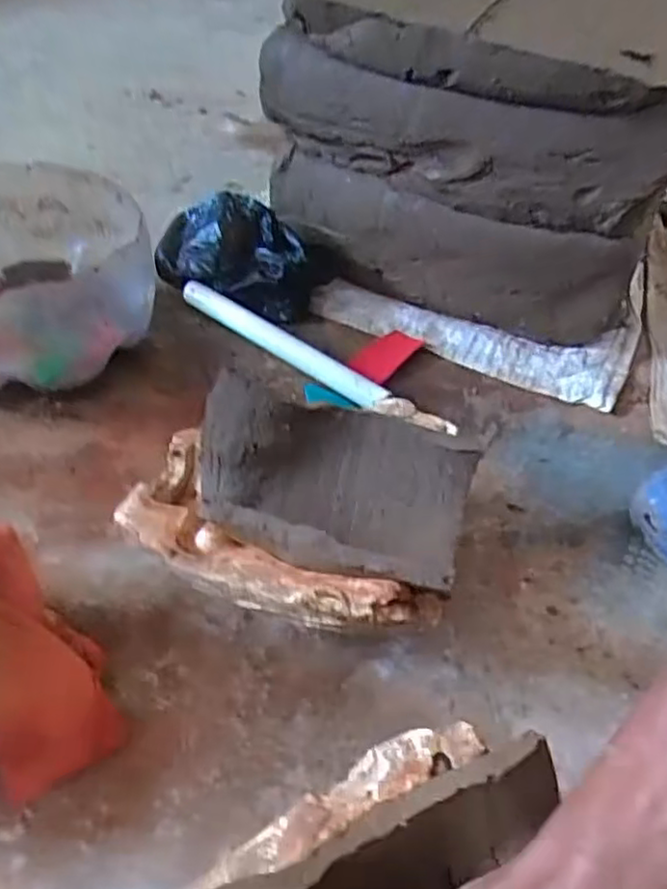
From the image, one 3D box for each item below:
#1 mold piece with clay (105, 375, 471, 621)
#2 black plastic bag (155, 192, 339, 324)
[{"bbox_3d":[-0.028,0.049,0.491,0.226,0.109,0.174,19,46,12],"label":"mold piece with clay"},{"bbox_3d":[-0.102,-0.213,0.756,0.180,0.084,0.103,23,47,14],"label":"black plastic bag"}]

